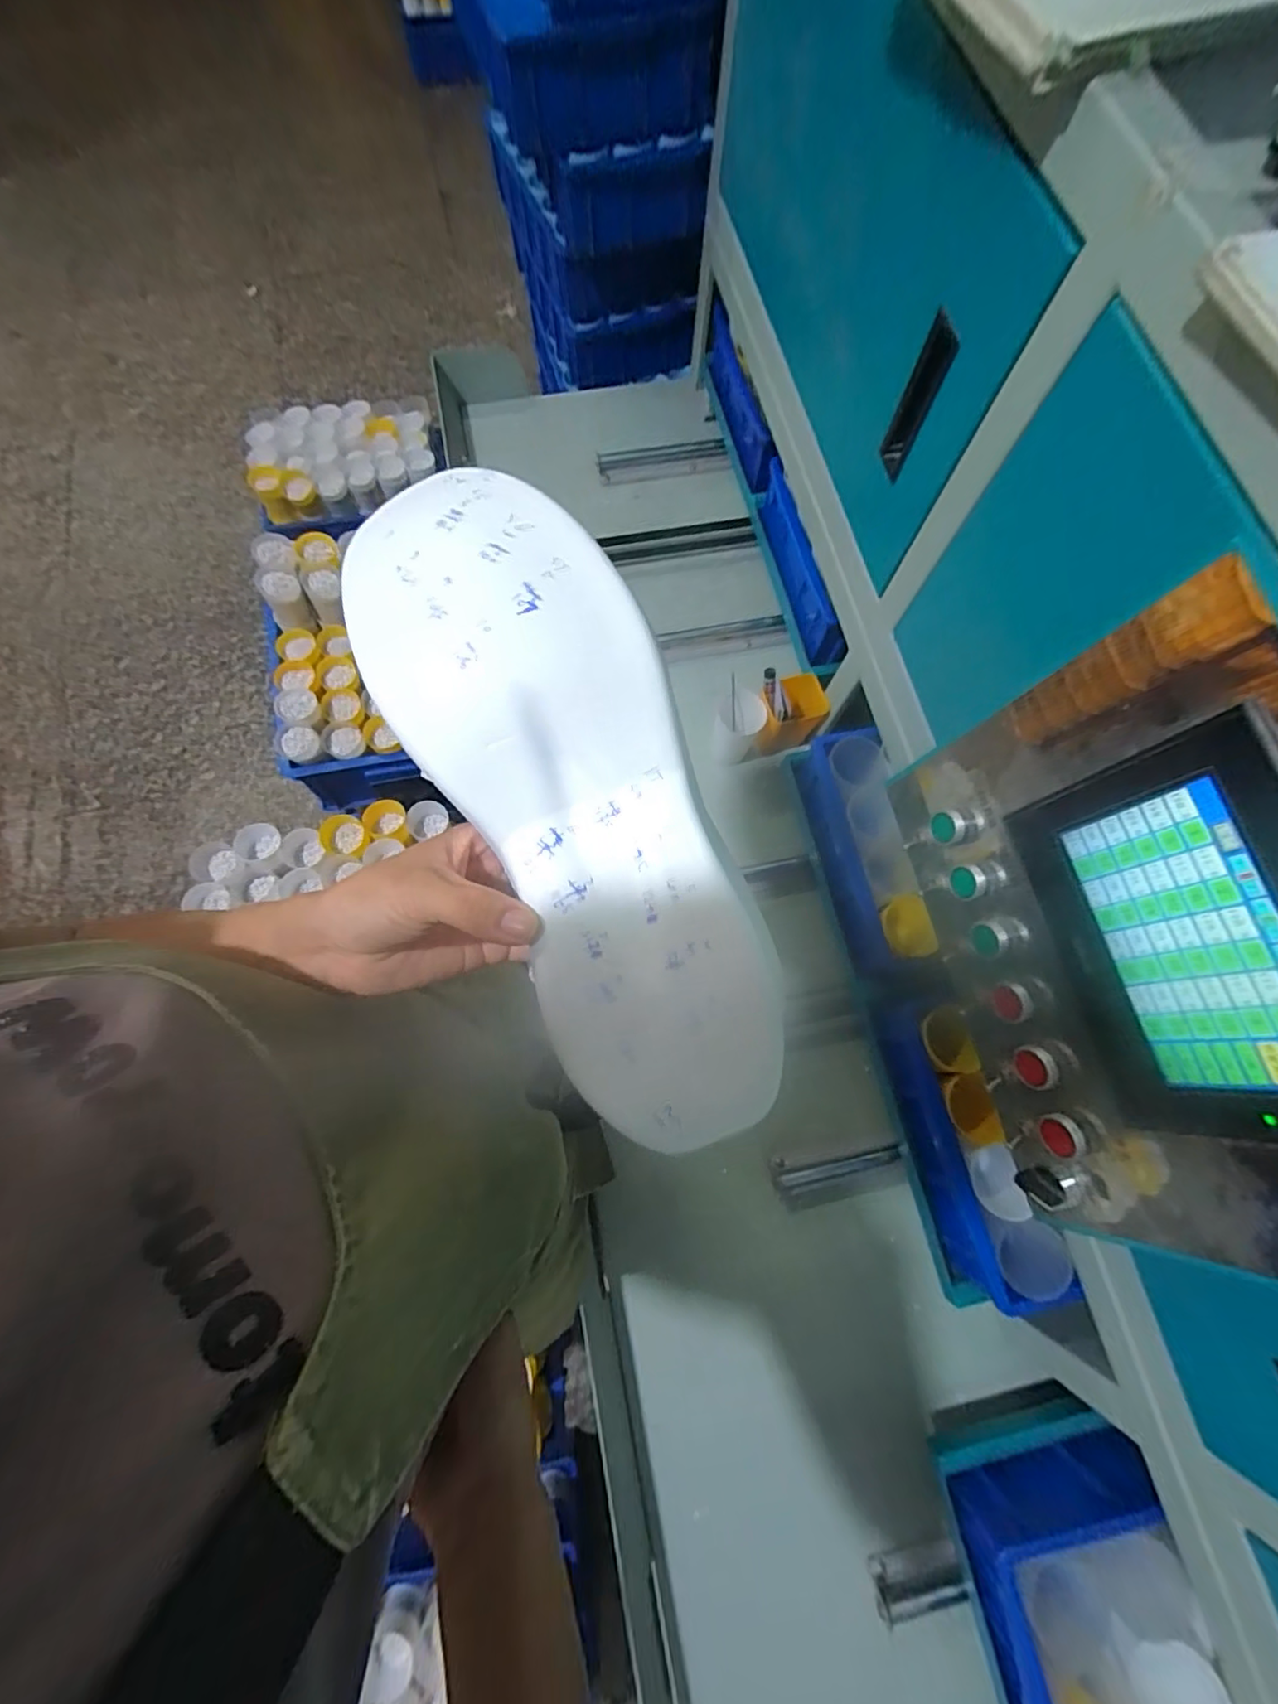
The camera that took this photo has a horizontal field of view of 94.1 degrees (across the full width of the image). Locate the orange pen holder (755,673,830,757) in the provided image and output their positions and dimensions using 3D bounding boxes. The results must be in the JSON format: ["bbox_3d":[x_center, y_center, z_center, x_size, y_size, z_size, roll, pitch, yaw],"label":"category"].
[{"bbox_3d":[0.200,-0.184,0.805,0.085,0.122,0.064,-3,73,-2],"label":"orange pen holder"}]

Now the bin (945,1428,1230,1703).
[{"bbox_3d":[0.386,0.676,0.471,0.166,0.106,0.292,-13,74,-5],"label":"bin"}]

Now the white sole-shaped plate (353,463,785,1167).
[{"bbox_3d":[-0.025,-0.018,0.251,0.107,0.025,0.298,-25,90,-8],"label":"white sole-shaped plate"}]

